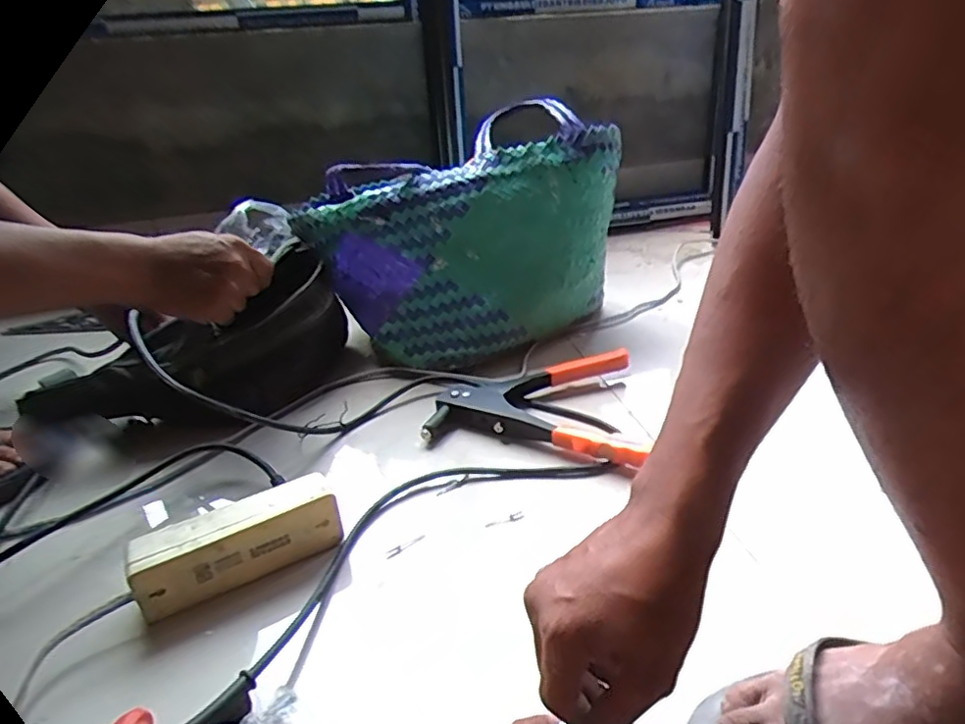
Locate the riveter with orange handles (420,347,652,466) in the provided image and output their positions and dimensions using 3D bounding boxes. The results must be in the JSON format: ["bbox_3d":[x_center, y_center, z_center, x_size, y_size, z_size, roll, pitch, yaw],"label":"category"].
[{"bbox_3d":[0.075,0.038,0.683,0.221,0.034,0.184,8,31,20],"label":"riveter with orange handles"}]

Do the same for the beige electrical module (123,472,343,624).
[{"bbox_3d":[-0.195,0.147,0.495,0.153,0.062,0.031,-17,32,-24],"label":"beige electrical module"}]

